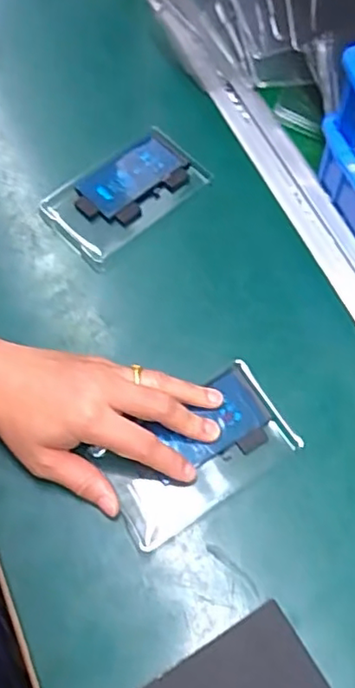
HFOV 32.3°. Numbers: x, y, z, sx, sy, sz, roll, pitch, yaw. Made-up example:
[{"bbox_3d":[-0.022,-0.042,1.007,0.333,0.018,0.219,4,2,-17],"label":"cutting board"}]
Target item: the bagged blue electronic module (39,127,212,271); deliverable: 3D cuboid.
[{"bbox_3d":[-0.044,-0.127,0.510,0.124,0.016,0.075,-39,71,-18],"label":"bagged blue electronic module"}]

